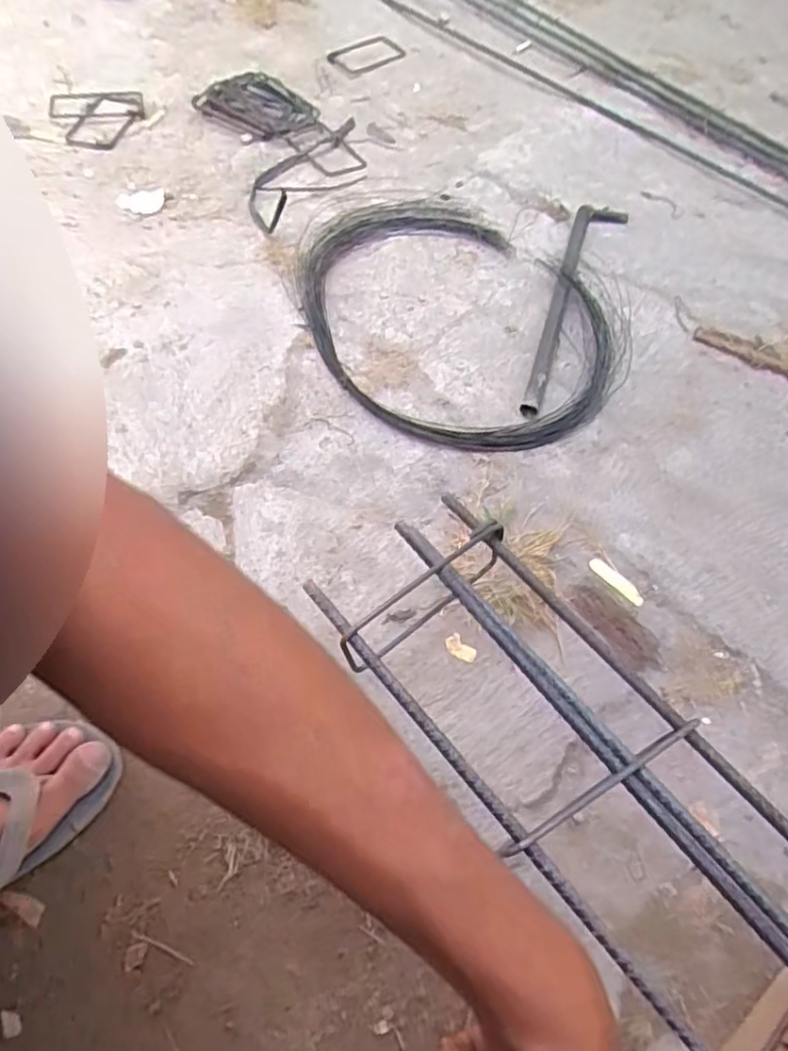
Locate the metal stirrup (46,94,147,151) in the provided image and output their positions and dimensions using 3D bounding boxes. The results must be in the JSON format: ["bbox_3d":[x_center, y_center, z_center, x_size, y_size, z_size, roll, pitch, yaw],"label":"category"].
[{"bbox_3d":[-0.470,-0.655,1.014,0.139,0.027,0.155,-12,59,-11],"label":"metal stirrup"}]

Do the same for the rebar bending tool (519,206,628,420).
[{"bbox_3d":[0.243,-0.302,0.839,0.067,0.020,0.460,18,58,8],"label":"rebar bending tool"}]

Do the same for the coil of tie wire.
[{"bbox_3d":[0.069,-0.273,0.815,0.364,0.022,0.434,-37,67,-23],"label":"coil of tie wire"}]

